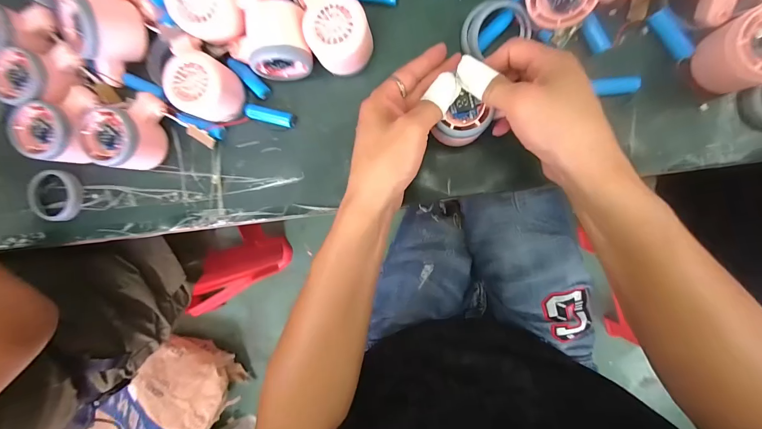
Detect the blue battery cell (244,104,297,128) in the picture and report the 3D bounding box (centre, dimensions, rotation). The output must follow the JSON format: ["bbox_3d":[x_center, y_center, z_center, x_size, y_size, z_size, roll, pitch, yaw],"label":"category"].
[{"bbox_3d":[-0.117,-0.105,0.356,0.050,0.014,0.015,13,94,6],"label":"blue battery cell"}]

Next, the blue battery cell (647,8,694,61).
[{"bbox_3d":[0.268,-0.165,0.310,0.014,0.014,0.051,-40,87,7],"label":"blue battery cell"}]

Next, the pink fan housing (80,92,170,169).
[{"bbox_3d":[-0.262,-0.090,0.352,0.055,0.055,0.081,21,95,6],"label":"pink fan housing"}]

